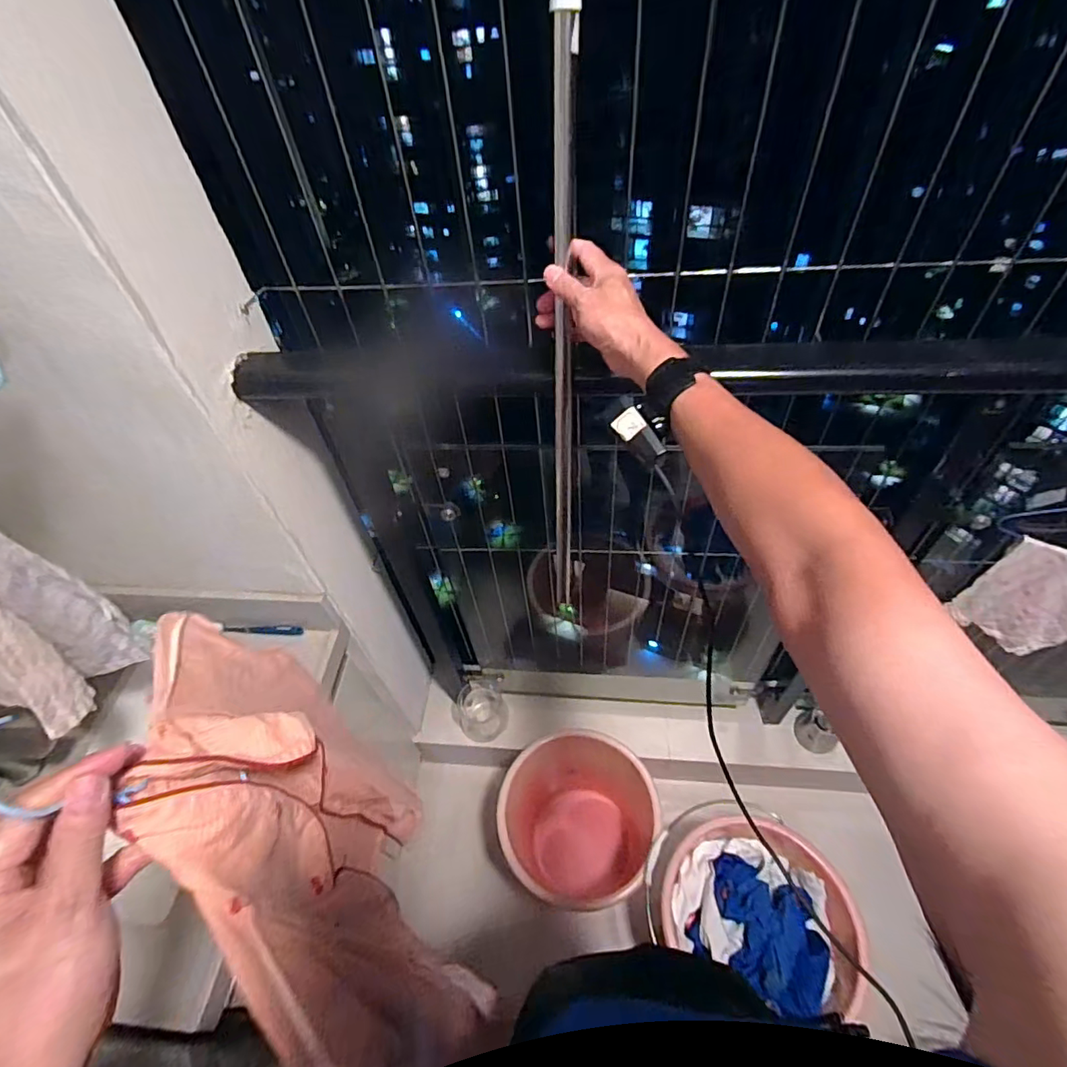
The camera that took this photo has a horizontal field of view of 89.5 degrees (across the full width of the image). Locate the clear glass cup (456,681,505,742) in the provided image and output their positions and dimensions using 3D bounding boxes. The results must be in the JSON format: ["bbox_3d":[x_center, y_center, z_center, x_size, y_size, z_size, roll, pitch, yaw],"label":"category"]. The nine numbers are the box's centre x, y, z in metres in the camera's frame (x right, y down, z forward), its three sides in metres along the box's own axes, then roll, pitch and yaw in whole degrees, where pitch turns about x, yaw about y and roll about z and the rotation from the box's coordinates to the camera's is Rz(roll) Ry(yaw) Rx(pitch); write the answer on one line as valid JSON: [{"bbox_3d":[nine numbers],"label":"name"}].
[{"bbox_3d":[-0.143,0.476,1.456,0.127,0.130,0.129,-3,50,4],"label":"clear glass cup"}]

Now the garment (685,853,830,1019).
[{"bbox_3d":[0.457,0.781,1.062,0.252,0.066,0.211,25,57,24],"label":"garment"}]

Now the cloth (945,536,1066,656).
[{"bbox_3d":[0.858,0.118,0.897,0.219,0.252,0.028,16,54,18],"label":"cloth"}]

